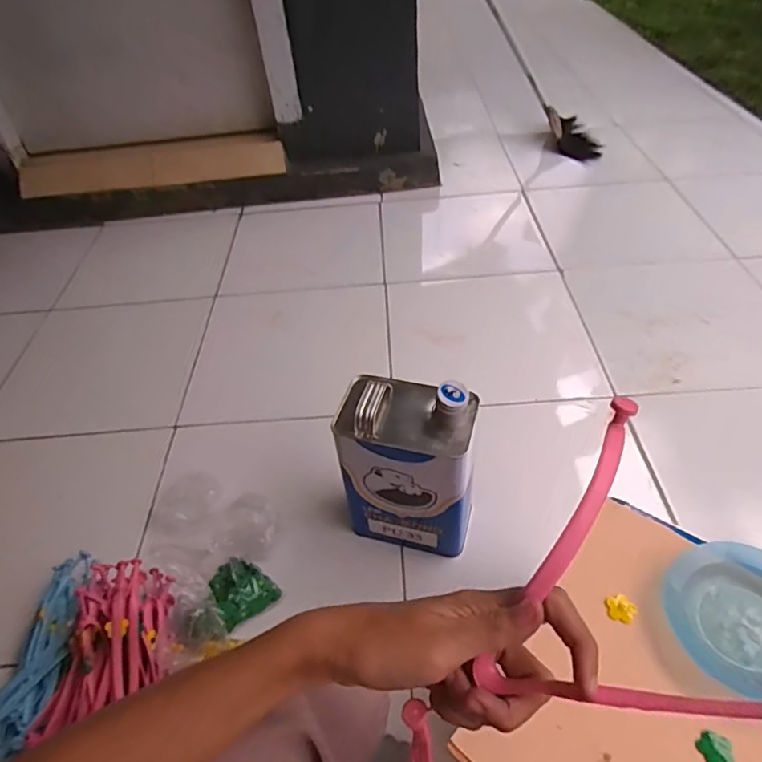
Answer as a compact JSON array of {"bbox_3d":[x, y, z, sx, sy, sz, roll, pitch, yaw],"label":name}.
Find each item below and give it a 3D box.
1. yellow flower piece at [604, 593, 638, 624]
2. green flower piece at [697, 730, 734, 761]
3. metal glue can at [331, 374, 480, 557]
[{"bbox_3d":[0.211,0.199,0.481,0.024,0.006,0.025,-4,45,2],"label":"yellow flower piece"},{"bbox_3d":[0.248,0.273,0.406,0.023,0.004,0.022,-3,45,3],"label":"green flower piece"},{"bbox_3d":[0.039,0.112,0.741,0.171,0.253,0.105,10,47,14],"label":"metal glue can"}]

